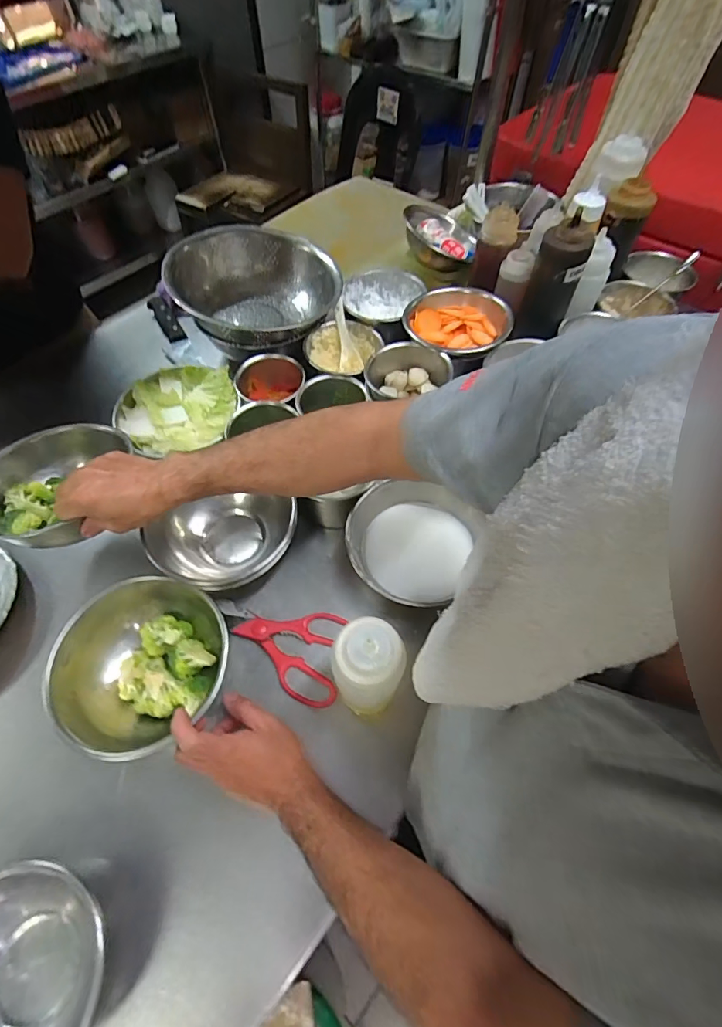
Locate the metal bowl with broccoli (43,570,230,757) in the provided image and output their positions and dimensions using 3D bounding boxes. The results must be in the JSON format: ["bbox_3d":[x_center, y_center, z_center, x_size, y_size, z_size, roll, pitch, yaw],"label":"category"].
[{"bbox_3d":[-0.224,0.155,0.454,0.166,0.074,0.159,0,58,0],"label":"metal bowl with broccoli"}]

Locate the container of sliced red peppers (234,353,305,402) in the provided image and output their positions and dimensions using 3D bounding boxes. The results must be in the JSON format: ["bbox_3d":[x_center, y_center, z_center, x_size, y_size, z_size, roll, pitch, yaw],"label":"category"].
[{"bbox_3d":[-0.133,-0.185,0.641,0.103,0.058,0.104,-1,58,0],"label":"container of sliced red peppers"}]

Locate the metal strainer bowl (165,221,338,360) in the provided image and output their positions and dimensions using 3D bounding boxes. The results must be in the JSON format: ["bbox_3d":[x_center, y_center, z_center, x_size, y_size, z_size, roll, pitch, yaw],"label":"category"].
[{"bbox_3d":[-0.160,-0.356,0.696,0.242,0.117,0.233,0,58,0],"label":"metal strainer bowl"}]

